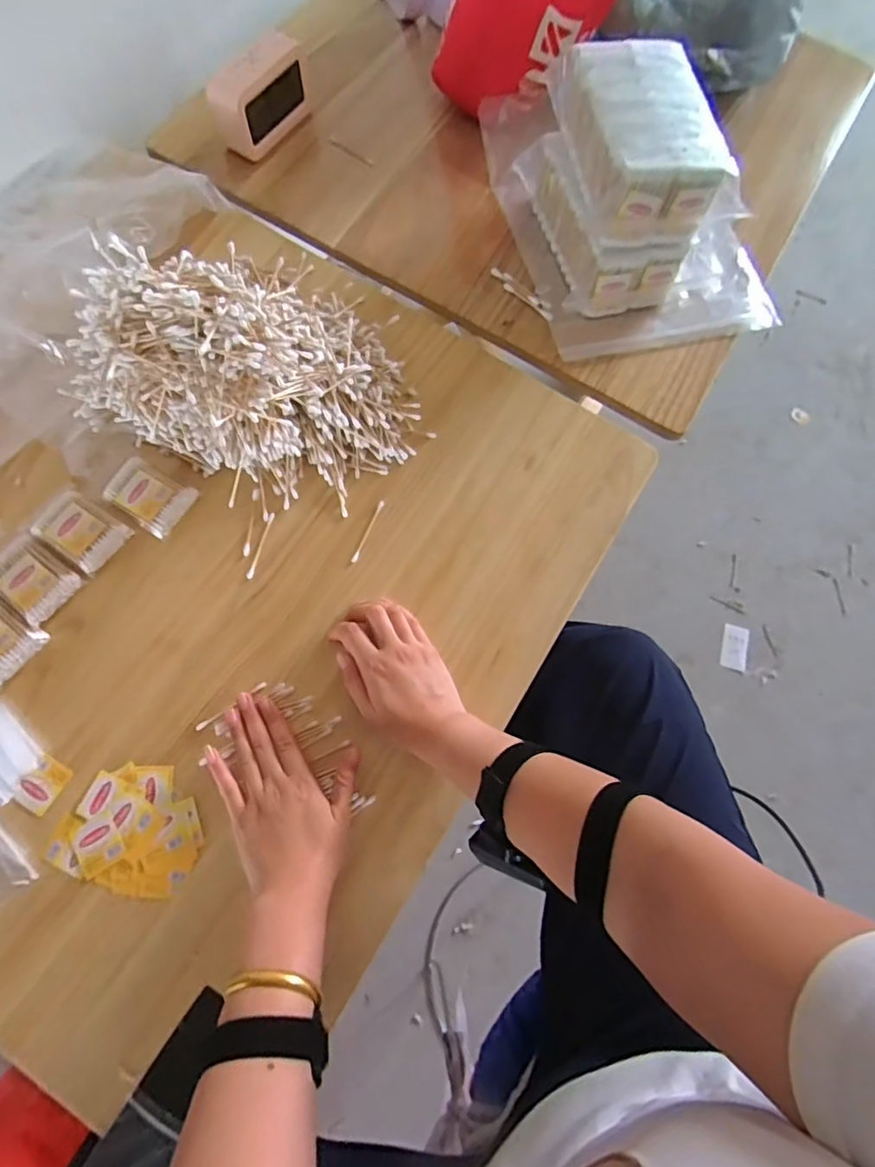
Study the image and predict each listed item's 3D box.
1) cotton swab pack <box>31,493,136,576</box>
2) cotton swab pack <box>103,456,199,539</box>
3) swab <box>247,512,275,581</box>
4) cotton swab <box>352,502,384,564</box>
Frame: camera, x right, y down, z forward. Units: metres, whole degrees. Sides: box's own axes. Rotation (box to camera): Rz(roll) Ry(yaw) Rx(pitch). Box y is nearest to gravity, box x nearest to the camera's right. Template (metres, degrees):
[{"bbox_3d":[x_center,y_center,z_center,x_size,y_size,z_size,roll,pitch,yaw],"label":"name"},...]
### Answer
[{"bbox_3d":[-0.350,-0.054,0.532,0.077,0.014,0.056,35,74,7],"label":"cotton swab pack"},{"bbox_3d":[-0.291,-0.090,0.546,0.076,0.018,0.057,33,74,7],"label":"cotton swab pack"},{"bbox_3d":[-0.178,-0.038,0.548,0.007,0.004,0.071,15,74,3],"label":"swab"},{"bbox_3d":[-0.070,-0.054,0.553,0.006,0.004,0.072,22,74,5],"label":"cotton swab"}]

